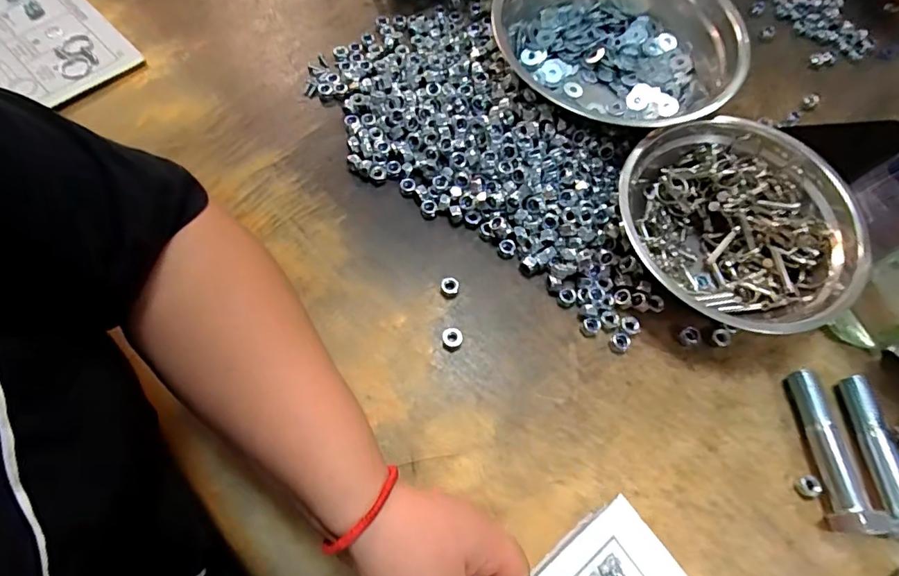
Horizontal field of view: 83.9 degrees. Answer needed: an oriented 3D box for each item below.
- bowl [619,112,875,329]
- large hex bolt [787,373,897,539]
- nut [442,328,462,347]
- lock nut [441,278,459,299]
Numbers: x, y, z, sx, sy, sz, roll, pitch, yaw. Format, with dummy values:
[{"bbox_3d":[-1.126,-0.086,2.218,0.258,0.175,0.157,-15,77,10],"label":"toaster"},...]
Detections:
[{"bbox_3d":[0.272,-0.058,0.457,0.214,0.057,0.200,1,65,-3],"label":"bowl"},{"bbox_3d":[0.304,0.127,0.398,0.029,0.026,0.122,-2,65,-4],"label":"large hex bolt"},{"bbox_3d":[0.002,0.042,0.429,0.017,0.006,0.016,1,65,-3],"label":"nut"},{"bbox_3d":[0.000,0.001,0.442,0.016,0.014,0.015,1,65,-3],"label":"lock nut"}]

